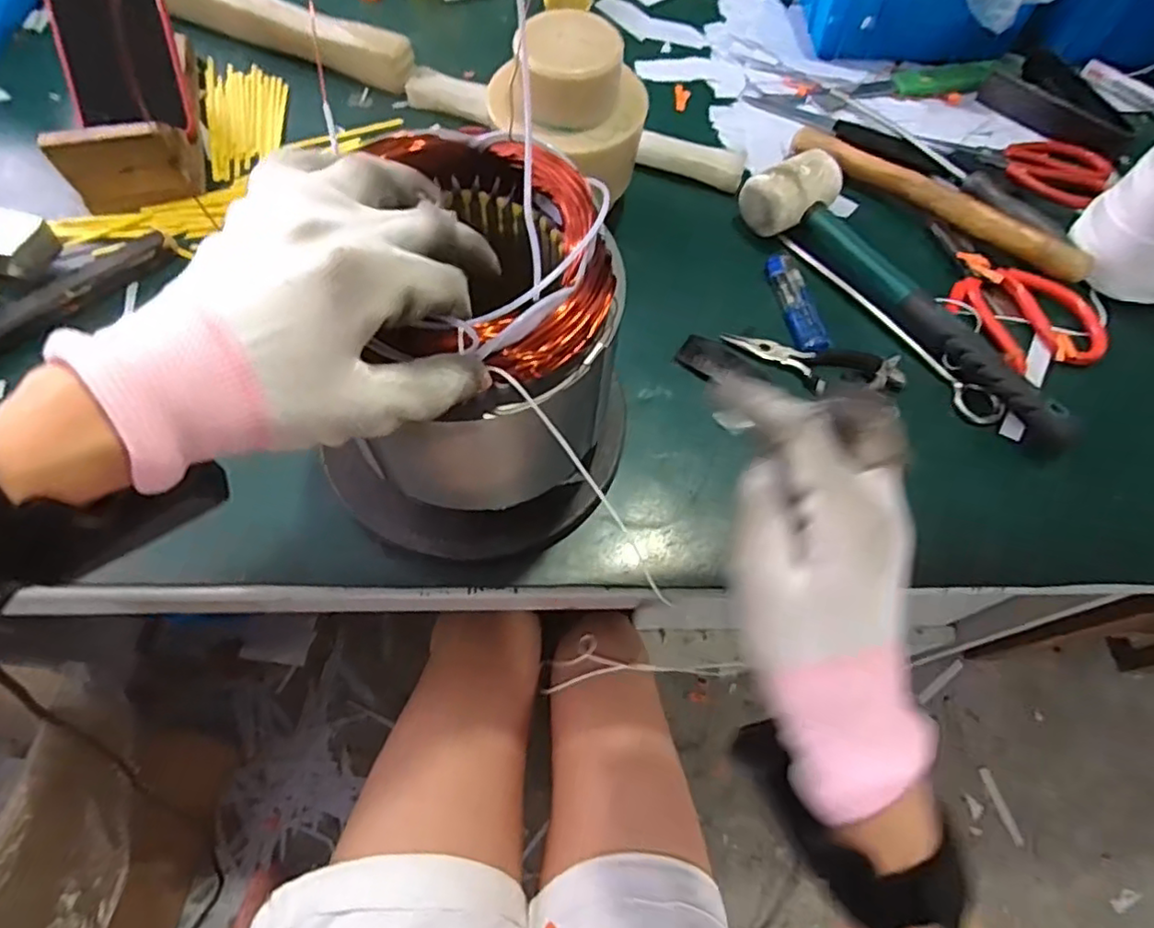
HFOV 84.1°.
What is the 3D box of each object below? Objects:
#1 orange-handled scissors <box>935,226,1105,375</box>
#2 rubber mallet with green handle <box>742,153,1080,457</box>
[{"bbox_3d":[0.318,-0.130,0.479,0.077,0.020,0.151,-25,67,-14],"label":"orange-handled scissors"},{"bbox_3d":[0.241,-0.125,0.462,0.064,0.042,0.286,-35,70,-17],"label":"rubber mallet with green handle"}]

